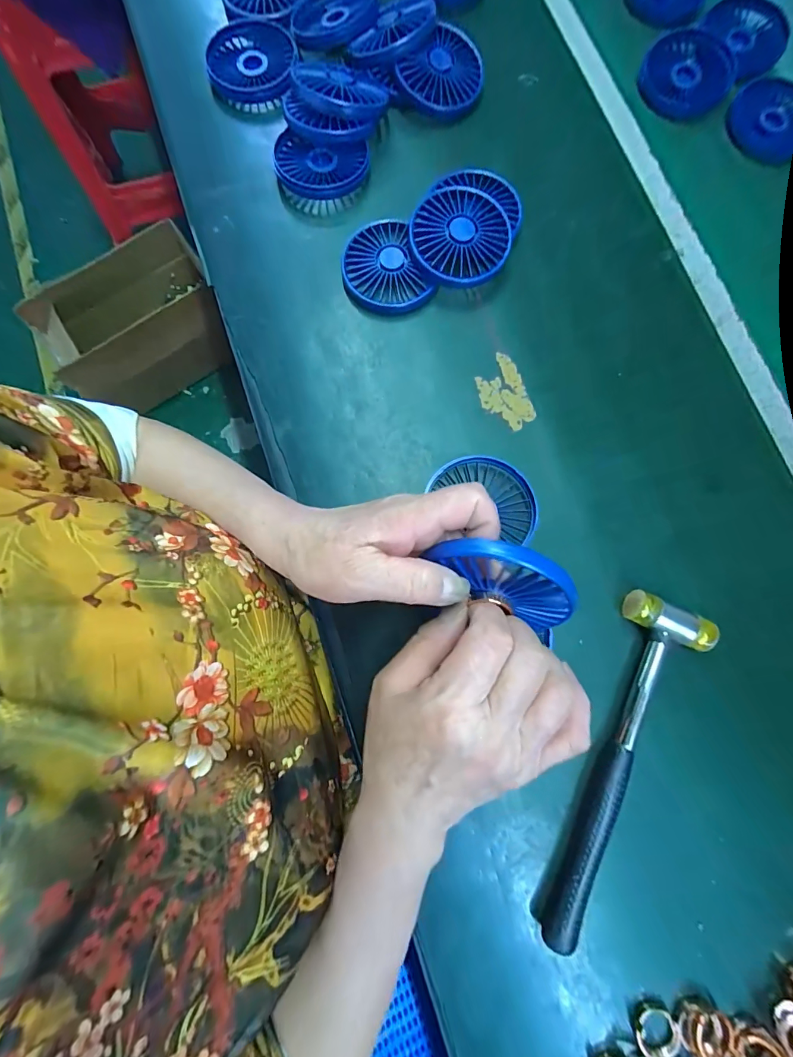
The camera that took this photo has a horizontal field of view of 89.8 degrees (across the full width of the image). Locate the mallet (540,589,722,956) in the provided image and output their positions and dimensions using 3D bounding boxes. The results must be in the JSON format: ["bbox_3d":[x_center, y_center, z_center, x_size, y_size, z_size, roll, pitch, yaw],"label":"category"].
[{"bbox_3d":[0.161,0.166,0.280,0.058,0.023,0.237,22,80,3],"label":"mallet"}]

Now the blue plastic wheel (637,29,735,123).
[{"bbox_3d":[0.309,-0.480,0.424,0.100,0.026,0.087,-38,82,-7],"label":"blue plastic wheel"}]

